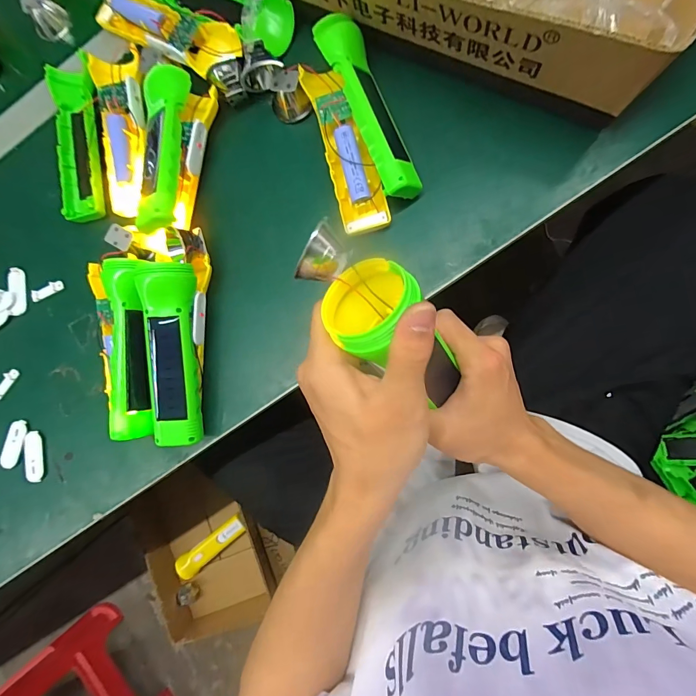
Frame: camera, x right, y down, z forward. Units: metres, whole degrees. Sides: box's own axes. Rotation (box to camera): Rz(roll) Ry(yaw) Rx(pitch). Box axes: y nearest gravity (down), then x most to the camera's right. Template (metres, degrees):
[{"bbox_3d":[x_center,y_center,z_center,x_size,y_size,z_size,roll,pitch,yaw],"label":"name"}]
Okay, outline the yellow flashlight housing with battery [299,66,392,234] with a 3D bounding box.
[{"bbox_3d":[-0.001,-0.178,0.341,0.041,0.031,0.151,-16,84,8],"label":"yellow flashlight housing with battery"}]

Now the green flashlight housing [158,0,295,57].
[{"bbox_3d":[-0.129,-0.337,0.372,0.169,0.034,0.055,32,92,9],"label":"green flashlight housing"}]

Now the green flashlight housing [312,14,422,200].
[{"bbox_3d":[0.020,-0.210,0.333,0.038,0.041,0.166,-24,83,7],"label":"green flashlight housing"}]

